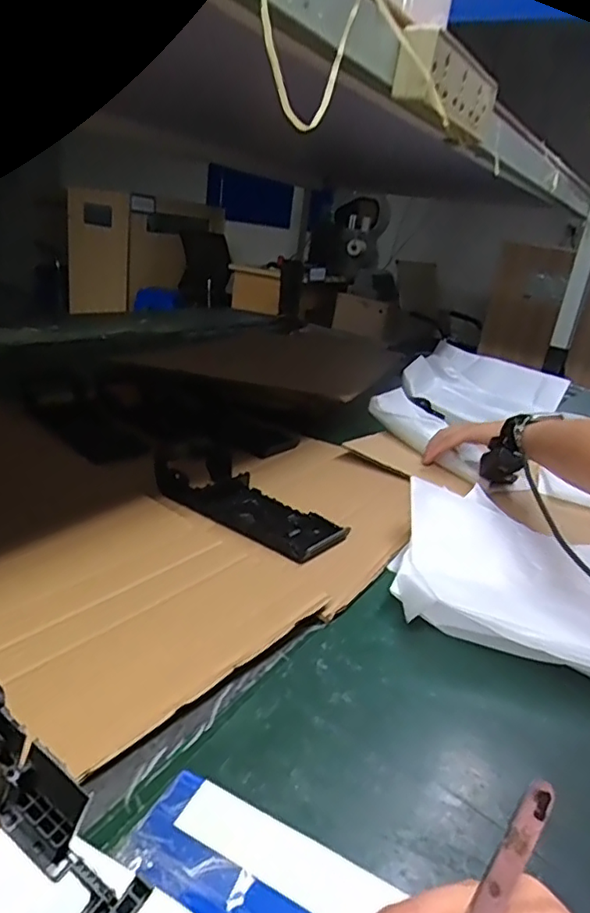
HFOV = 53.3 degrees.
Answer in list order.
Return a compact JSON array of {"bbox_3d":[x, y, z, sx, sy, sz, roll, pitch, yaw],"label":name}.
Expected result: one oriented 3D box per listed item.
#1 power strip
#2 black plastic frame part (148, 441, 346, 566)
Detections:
[{"bbox_3d":[0.133,-0.313,0.500,0.030,0.049,0.160,19,23,28],"label":"power strip"},{"bbox_3d":[-0.059,0.037,0.610,0.091,0.028,0.239,-14,31,-44],"label":"black plastic frame part"}]

